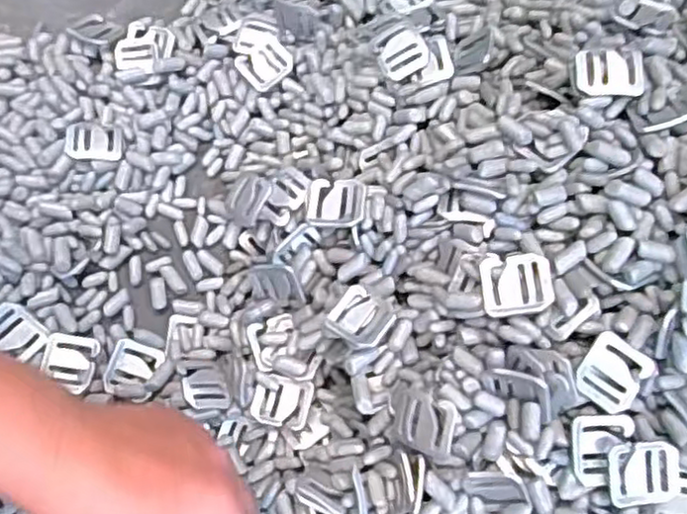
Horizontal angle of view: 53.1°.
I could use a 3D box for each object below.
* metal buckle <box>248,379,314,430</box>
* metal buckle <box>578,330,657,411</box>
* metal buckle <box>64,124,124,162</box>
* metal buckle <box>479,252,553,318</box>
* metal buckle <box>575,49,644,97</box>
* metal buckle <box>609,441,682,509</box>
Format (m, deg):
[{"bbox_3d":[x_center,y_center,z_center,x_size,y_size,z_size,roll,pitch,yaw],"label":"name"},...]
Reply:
[{"bbox_3d":[-0.037,0.088,0.414,0.035,0.005,0.027,9,70,1],"label":"metal buckle"},{"bbox_3d":[0.135,0.058,0.343,0.029,0.005,0.034,33,84,7],"label":"metal buckle"},{"bbox_3d":[-0.164,-0.075,0.453,0.035,0.006,0.031,4,57,-18],"label":"metal buckle"},{"bbox_3d":[0.088,0.014,0.350,0.034,0.009,0.030,-8,77,9],"label":"metal buckle"},{"bbox_3d":[0.142,-0.099,0.369,0.034,0.009,0.029,-2,68,20],"label":"metal buckle"},{"bbox_3d":[0.146,0.105,0.333,0.033,0.004,0.029,-8,83,8],"label":"metal buckle"}]

